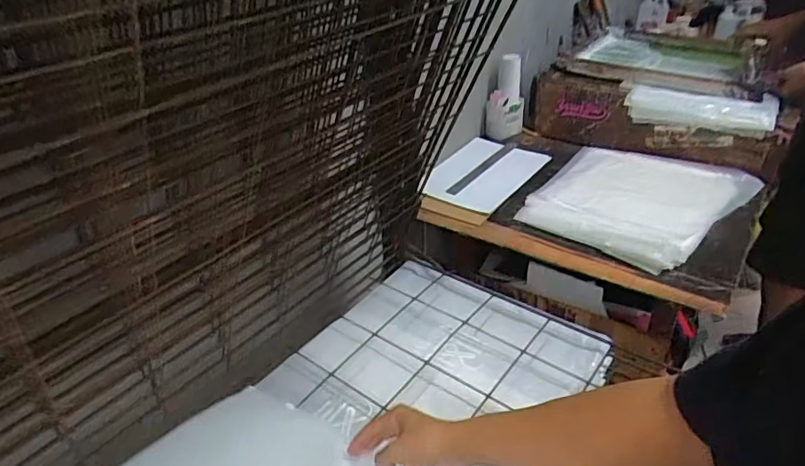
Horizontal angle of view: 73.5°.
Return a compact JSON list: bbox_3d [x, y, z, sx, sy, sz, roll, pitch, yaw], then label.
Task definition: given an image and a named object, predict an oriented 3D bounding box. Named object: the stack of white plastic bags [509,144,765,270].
[{"bbox_3d":[0.517,-0.081,1.198,0.381,0.027,0.427,22,42,33],"label":"stack of white plastic bags"}]

